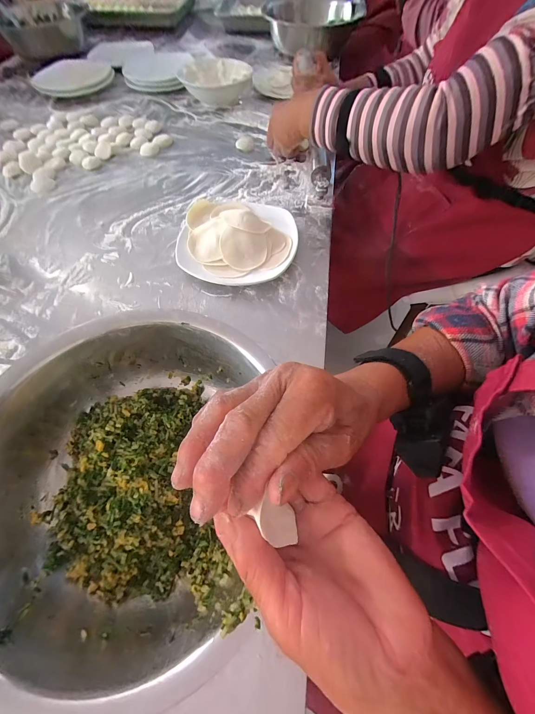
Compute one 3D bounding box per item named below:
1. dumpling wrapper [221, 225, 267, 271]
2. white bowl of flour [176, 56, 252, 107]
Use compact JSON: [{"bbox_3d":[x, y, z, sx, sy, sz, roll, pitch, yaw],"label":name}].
[{"bbox_3d":[-0.035,-0.157,0.417,0.067,0.008,0.059,4,89,-14],"label":"dumpling wrapper"},{"bbox_3d":[-0.131,-0.700,0.725,0.164,0.059,0.168,0,62,0],"label":"white bowl of flour"}]

